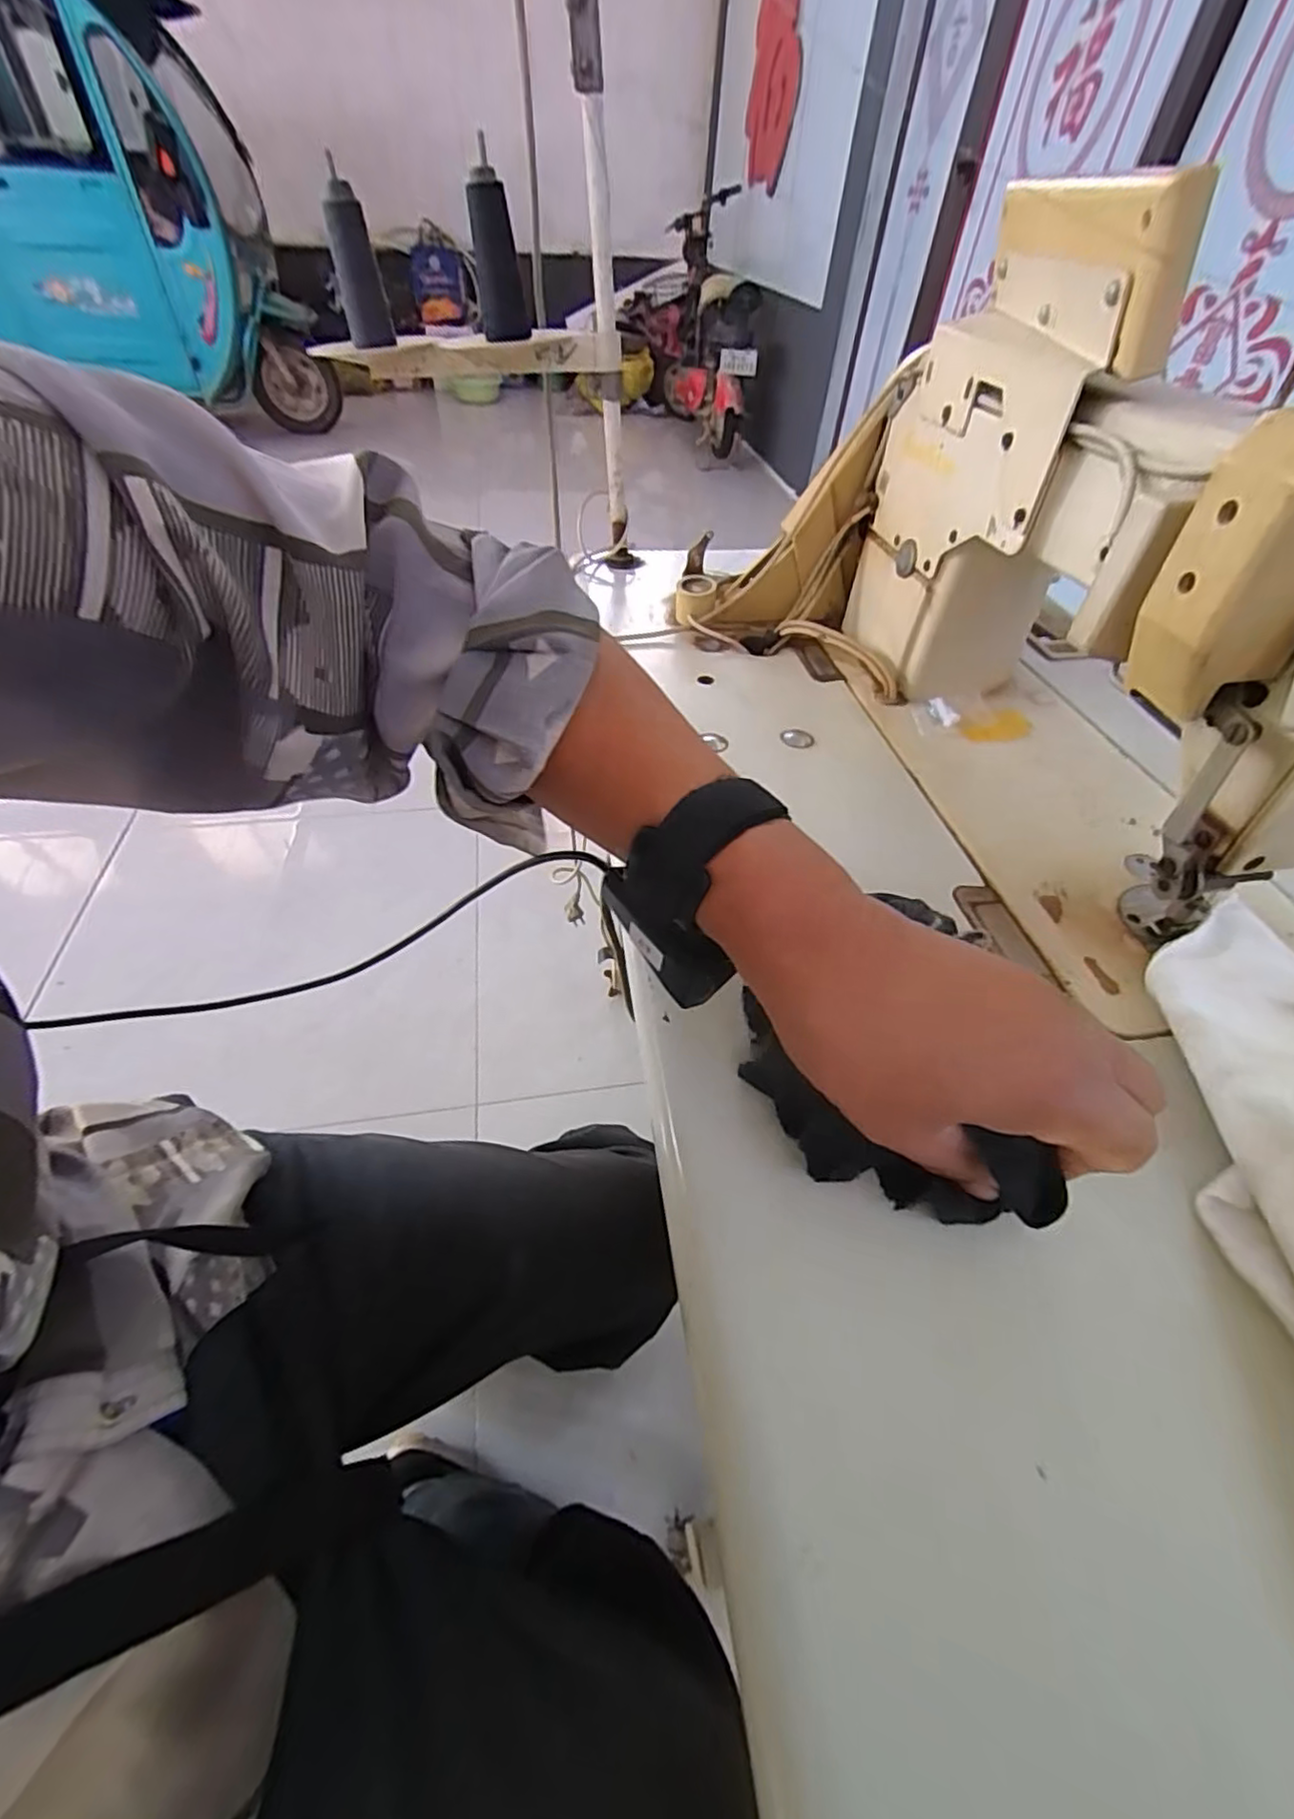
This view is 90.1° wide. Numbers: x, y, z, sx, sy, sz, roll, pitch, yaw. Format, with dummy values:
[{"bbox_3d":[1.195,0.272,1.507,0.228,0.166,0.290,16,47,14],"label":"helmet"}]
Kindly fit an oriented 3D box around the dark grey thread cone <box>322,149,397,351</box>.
[{"bbox_3d":[-0.267,-0.591,0.593,0.039,0.129,0.037,-16,26,-15],"label":"dark grey thread cone"}]

